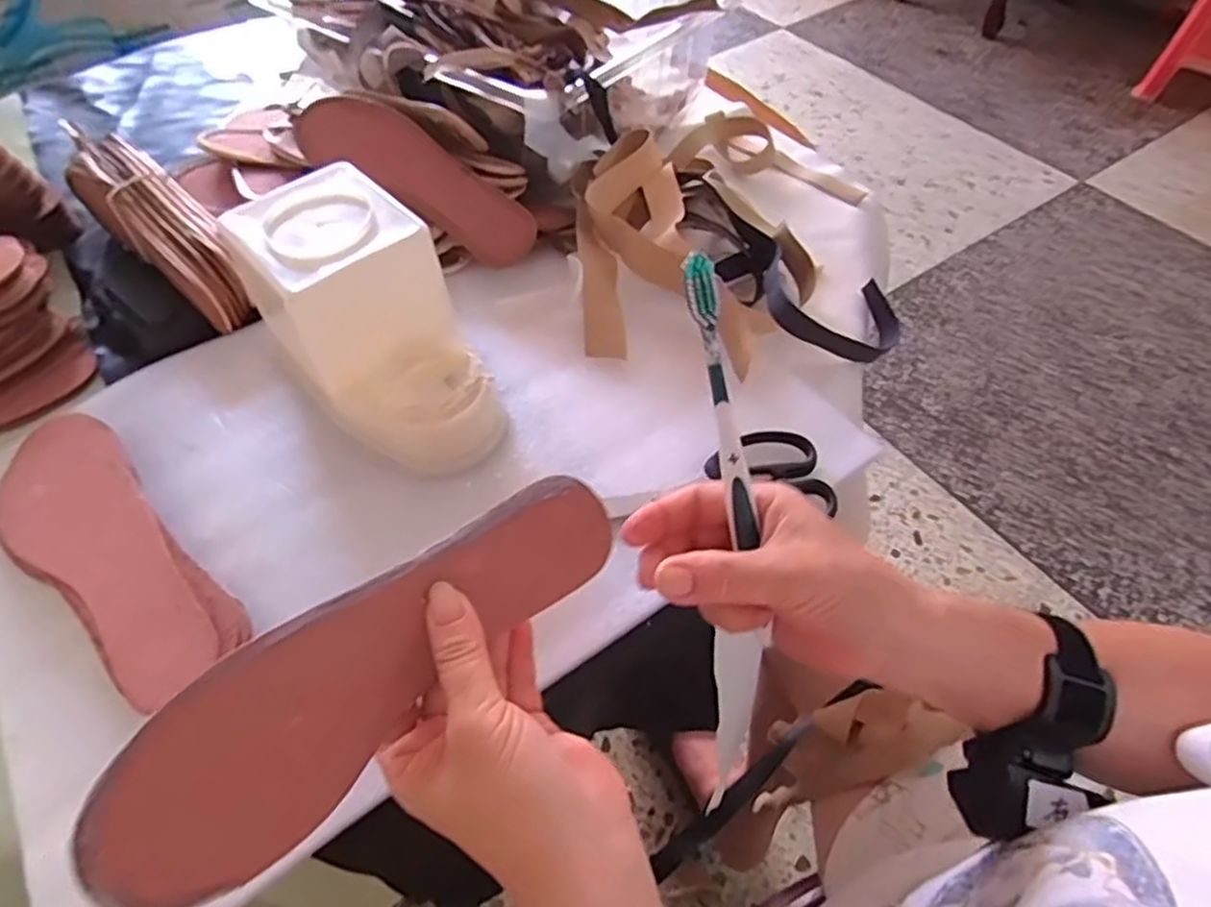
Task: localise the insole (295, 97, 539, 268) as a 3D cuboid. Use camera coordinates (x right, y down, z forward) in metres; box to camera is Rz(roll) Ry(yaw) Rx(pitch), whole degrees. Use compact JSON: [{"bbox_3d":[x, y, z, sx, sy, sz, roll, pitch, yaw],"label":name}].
[{"bbox_3d":[-0.153,-0.225,0.577,0.225,0.020,0.064,31,100,9],"label":"insole"}]

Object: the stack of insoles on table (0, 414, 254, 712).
[{"bbox_3d":[-0.297,0.056,0.425,0.080,0.019,0.235,-39,61,-23],"label":"stack of insoles on table"}]

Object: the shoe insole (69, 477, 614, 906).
[{"bbox_3d":[-0.094,0.082,0.288,0.224,0.010,0.066,-40,96,-21],"label":"shoe insole"}]

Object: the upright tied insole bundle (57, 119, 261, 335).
[{"bbox_3d":[-0.347,-0.185,0.570,0.220,0.072,0.063,34,62,24],"label":"upright tied insole bundle"}]

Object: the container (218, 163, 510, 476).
[{"bbox_3d":[-0.149,-0.082,0.463,0.109,0.111,0.190,-33,59,-20],"label":"container"}]

